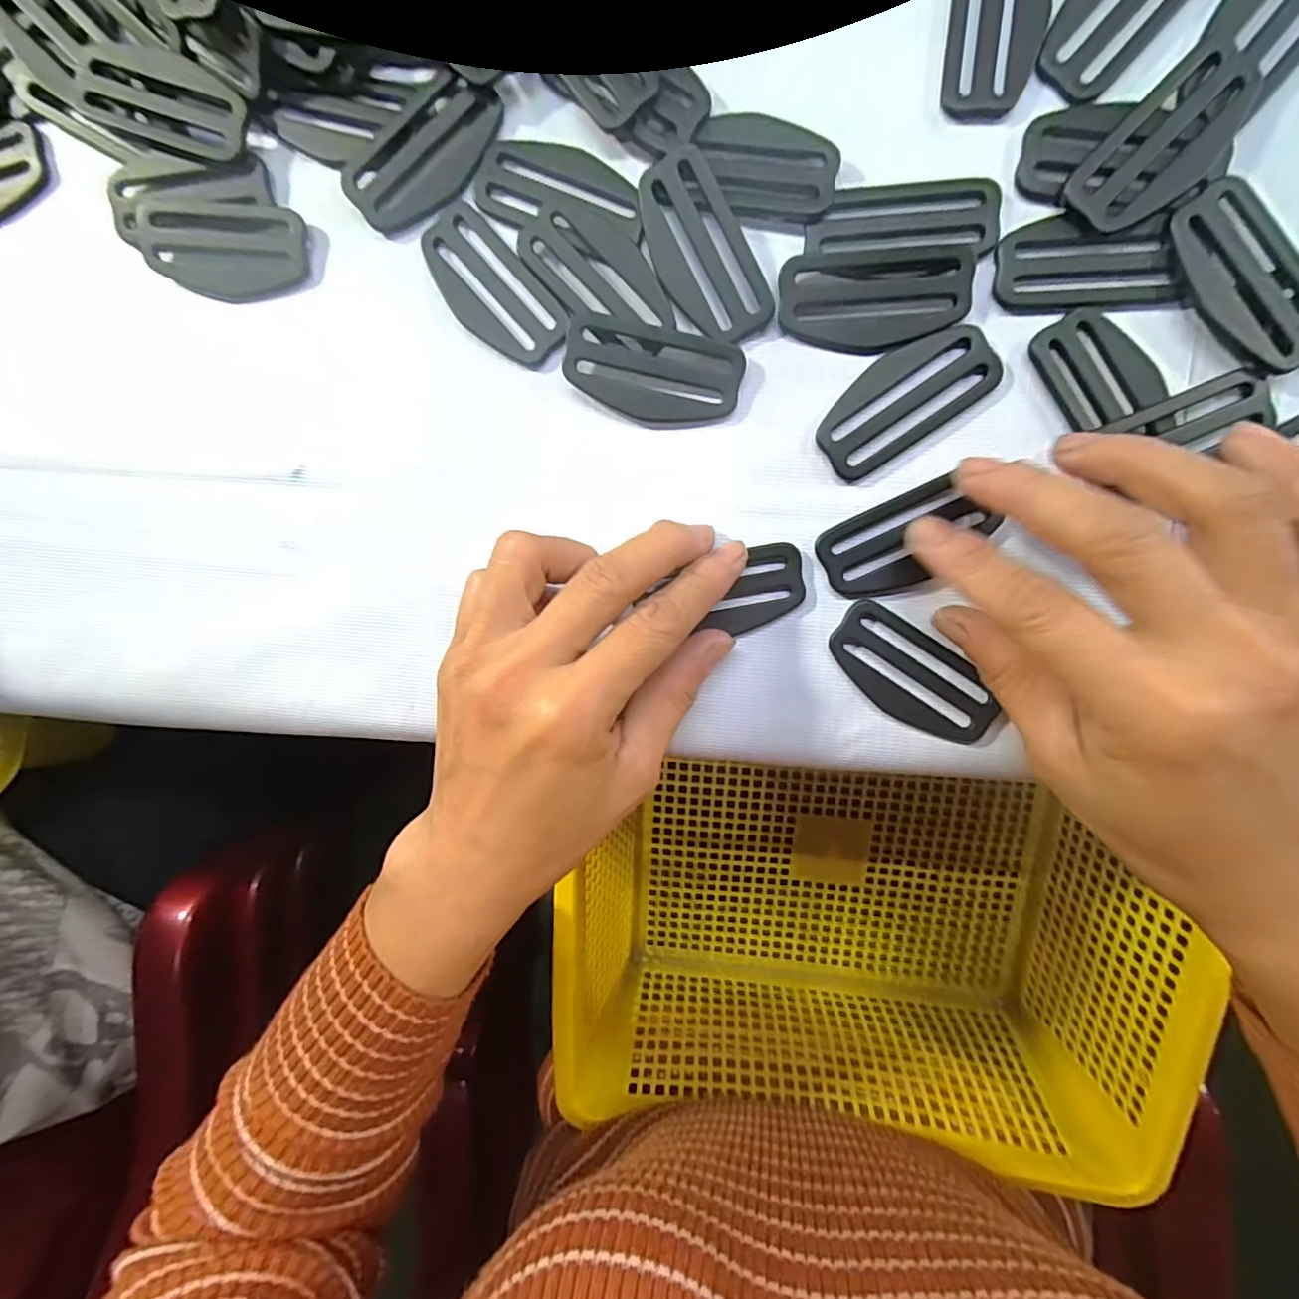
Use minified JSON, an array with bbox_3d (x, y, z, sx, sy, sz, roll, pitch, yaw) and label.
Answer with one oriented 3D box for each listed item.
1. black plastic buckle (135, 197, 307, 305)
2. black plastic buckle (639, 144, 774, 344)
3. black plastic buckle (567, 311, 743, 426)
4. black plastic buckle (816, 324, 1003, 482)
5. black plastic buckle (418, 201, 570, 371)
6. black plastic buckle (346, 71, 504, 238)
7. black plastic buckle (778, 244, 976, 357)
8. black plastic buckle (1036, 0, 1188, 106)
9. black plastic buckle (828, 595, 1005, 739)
[{"bbox_3d":[-0.152,-0.143,0.210,0.062,0.004,0.032,8,95,6],"label":"black plastic buckle"},{"bbox_3d":[0.016,-0.129,0.191,0.028,0.006,0.058,-29,90,8],"label":"black plastic buckle"},{"bbox_3d":[0.001,-0.092,0.197,0.058,0.007,0.030,13,103,5],"label":"black plastic buckle"},{"bbox_3d":[0.082,-0.082,0.191,0.058,0.004,0.028,-34,90,8],"label":"black plastic buckle"},{"bbox_3d":[-0.055,-0.123,0.203,0.029,0.004,0.059,-40,89,8],"label":"black plastic buckle"},{"bbox_3d":[-0.075,-0.167,0.200,0.057,0.005,0.031,-36,89,8],"label":"black plastic buckle"},{"bbox_3d":[0.072,-0.112,0.188,0.058,0.004,0.031,-2,94,7],"label":"black plastic buckle"},{"bbox_3d":[0.143,-0.195,0.175,0.028,0.004,0.059,43,97,2],"label":"black plastic buckle"},{"bbox_3d":[0.088,0.010,0.199,0.059,0.004,0.026,37,97,3],"label":"black plastic buckle"}]

